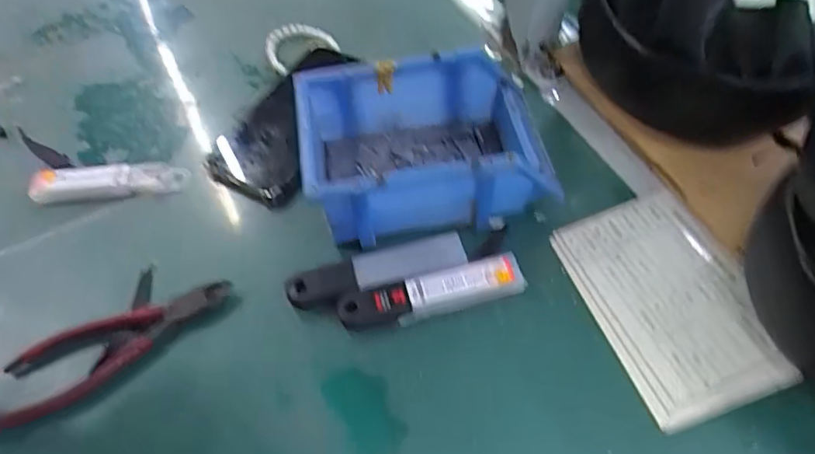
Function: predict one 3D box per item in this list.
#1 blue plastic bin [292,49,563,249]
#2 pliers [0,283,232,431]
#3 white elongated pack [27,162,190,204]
[{"bbox_3d":[0.011,-0.060,0.416,0.174,0.073,0.119,-7,56,-1],"label":"blue plastic bin"},{"bbox_3d":[-0.203,0.076,0.384,0.159,0.012,0.047,-30,60,-15],"label":"pliers"},{"bbox_3d":[-0.245,-0.038,0.460,0.125,0.018,0.027,-3,56,2],"label":"white elongated pack"}]

